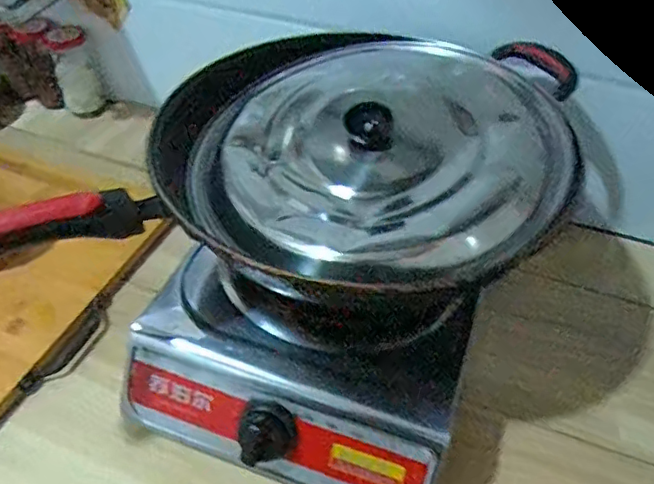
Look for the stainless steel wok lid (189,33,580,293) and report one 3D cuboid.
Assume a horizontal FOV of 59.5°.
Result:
[{"bbox_3d":[0.047,-0.087,0.499,0.298,0.065,0.298,1,46,-1],"label":"stainless steel wok lid"}]

